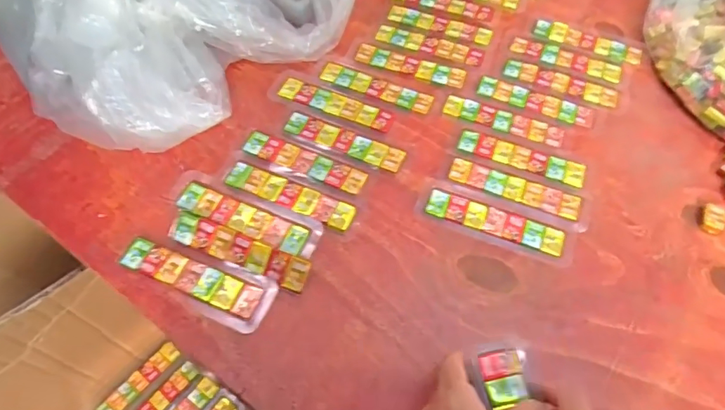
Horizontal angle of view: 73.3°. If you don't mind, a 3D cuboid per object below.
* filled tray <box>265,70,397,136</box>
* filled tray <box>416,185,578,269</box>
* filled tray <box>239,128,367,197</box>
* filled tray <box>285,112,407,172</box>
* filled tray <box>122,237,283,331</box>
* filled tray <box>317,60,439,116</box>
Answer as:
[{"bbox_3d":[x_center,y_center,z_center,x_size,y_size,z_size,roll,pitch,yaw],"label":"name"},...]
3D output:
[{"bbox_3d":[-0.032,-0.104,0.490,0.135,0.004,0.039,24,62,11],"label":"filled tray"},{"bbox_3d":[0.116,0.017,0.427,0.135,0.007,0.036,19,61,9],"label":"filled tray"},{"bbox_3d":[-0.055,-0.040,0.450,0.123,0.004,0.031,22,62,10],"label":"filled tray"},{"bbox_3d":[-0.018,-0.063,0.466,0.118,0.004,0.029,21,62,10],"label":"filled tray"},{"bbox_3d":[-0.134,0.062,0.391,0.127,0.009,0.045,18,61,8],"label":"filled tray"},{"bbox_3d":[0.015,-0.123,0.506,0.129,0.004,0.034,22,62,10],"label":"filled tray"}]

